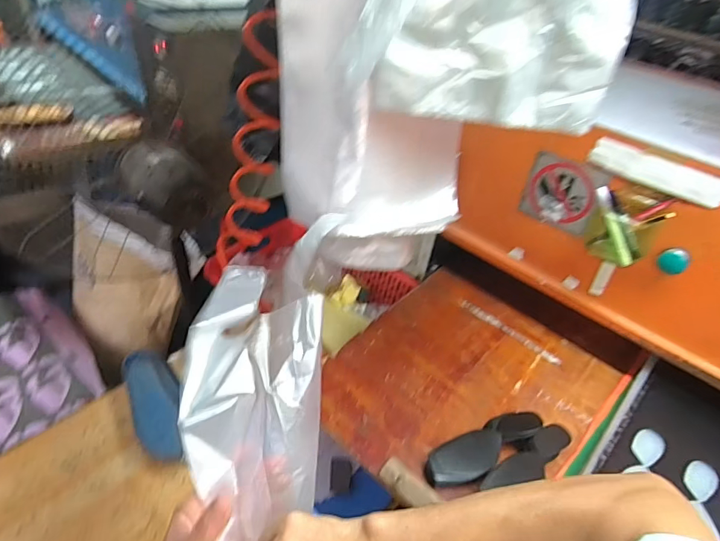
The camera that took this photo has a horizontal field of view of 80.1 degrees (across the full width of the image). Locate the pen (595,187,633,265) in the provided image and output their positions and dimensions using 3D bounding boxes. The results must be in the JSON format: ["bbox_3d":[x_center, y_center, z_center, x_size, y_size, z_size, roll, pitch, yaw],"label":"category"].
[{"bbox_3d":[0.402,-0.067,0.677,0.017,0.134,0.022,-31,12,-37],"label":"pen"}]

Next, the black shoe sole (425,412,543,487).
[{"bbox_3d":[0.198,0.278,0.677,0.211,0.035,0.069,-16,45,-25],"label":"black shoe sole"}]

